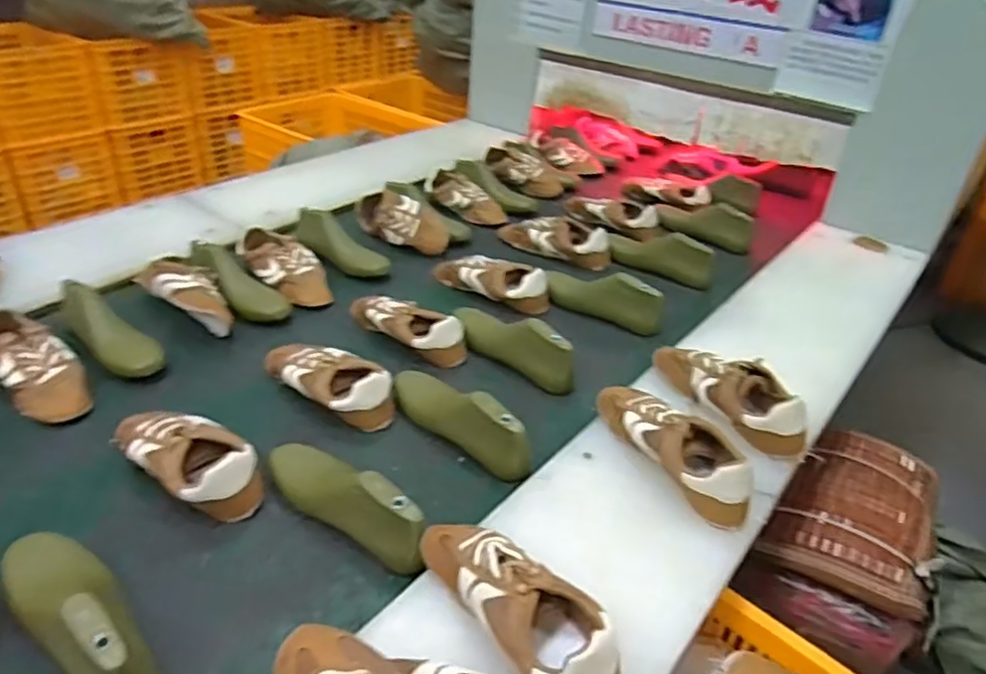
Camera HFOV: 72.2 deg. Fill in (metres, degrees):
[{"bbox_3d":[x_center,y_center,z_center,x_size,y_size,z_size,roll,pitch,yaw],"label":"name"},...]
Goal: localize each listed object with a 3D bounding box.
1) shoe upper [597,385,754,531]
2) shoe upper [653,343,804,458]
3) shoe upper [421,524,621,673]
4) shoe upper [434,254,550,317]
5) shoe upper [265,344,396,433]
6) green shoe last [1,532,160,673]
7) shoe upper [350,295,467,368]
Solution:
[{"bbox_3d":[0.223,0.128,0.846,0.090,0.082,0.251,-10,37,-21],"label":"shoe upper"},{"bbox_3d":[0.325,0.077,0.948,0.084,0.092,0.249,-13,38,-25],"label":"shoe upper"},{"bbox_3d":[0.019,0.247,0.632,0.094,0.091,0.244,-20,41,-32],"label":"shoe upper"},{"bbox_3d":[-0.011,-0.112,1.263,0.249,0.066,0.077,21,37,23],"label":"shoe upper"},{"bbox_3d":[-0.245,0.050,0.996,0.244,0.061,0.105,31,42,34],"label":"shoe upper"},{"bbox_3d":[-0.394,0.258,0.637,0.228,0.078,0.073,29,41,32],"label":"green shoe last"},{"bbox_3d":[-0.149,-0.028,1.122,0.239,0.066,0.078,26,40,29],"label":"shoe upper"}]

